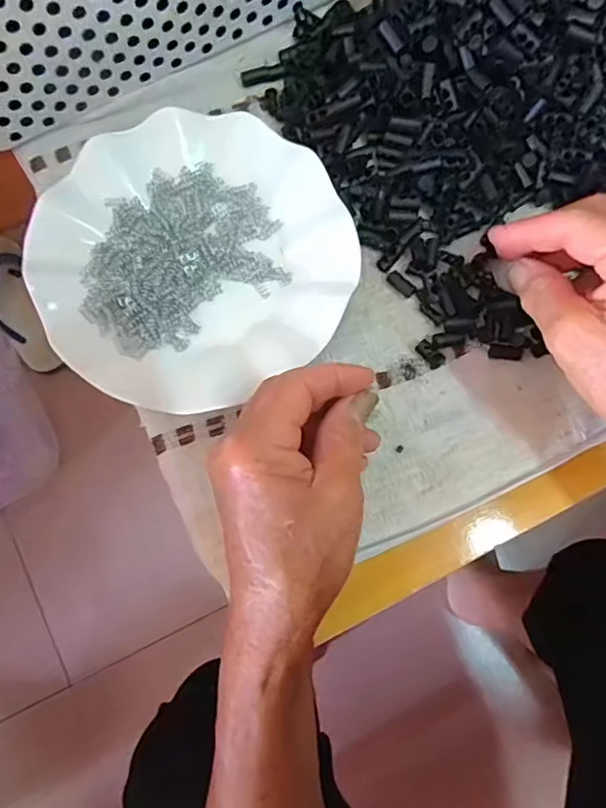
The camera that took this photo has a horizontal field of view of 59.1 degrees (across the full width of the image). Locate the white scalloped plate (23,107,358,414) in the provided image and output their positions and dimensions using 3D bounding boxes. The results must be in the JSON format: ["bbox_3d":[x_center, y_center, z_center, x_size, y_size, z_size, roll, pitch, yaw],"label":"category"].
[{"bbox_3d":[-0.065,-0.089,0.322,0.177,0.021,0.174,0,80,-1],"label":"white scalloped plate"}]

